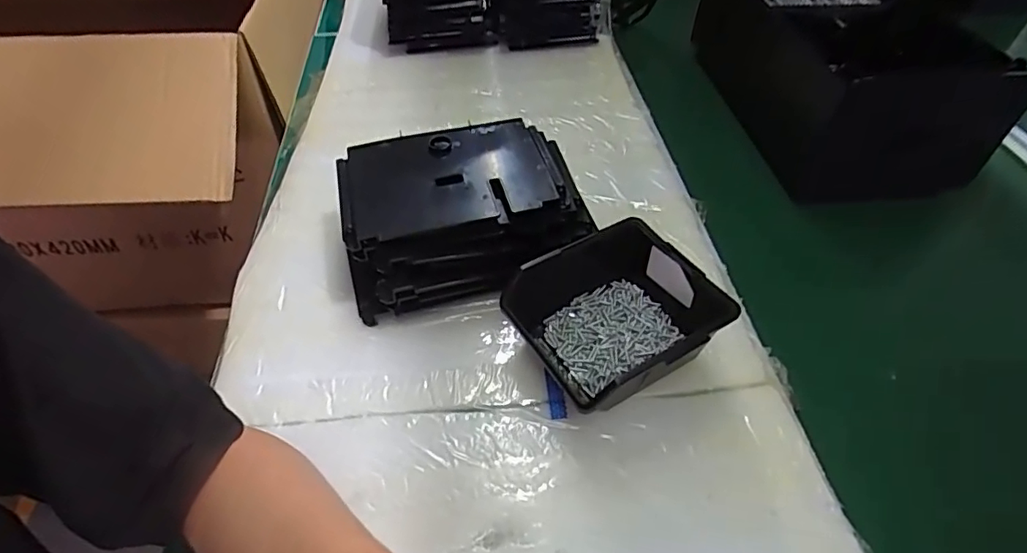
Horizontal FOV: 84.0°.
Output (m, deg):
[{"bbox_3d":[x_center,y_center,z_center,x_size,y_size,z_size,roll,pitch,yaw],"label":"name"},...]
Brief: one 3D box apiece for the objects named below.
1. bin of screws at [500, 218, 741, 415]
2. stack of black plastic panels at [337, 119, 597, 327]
[{"bbox_3d":[0.073,0.031,0.432,0.132,0.065,0.128,-22,51,-19],"label":"bin of screws"},{"bbox_3d":[-0.044,-0.051,0.502,0.197,0.078,0.152,-11,48,-9],"label":"stack of black plastic panels"}]

